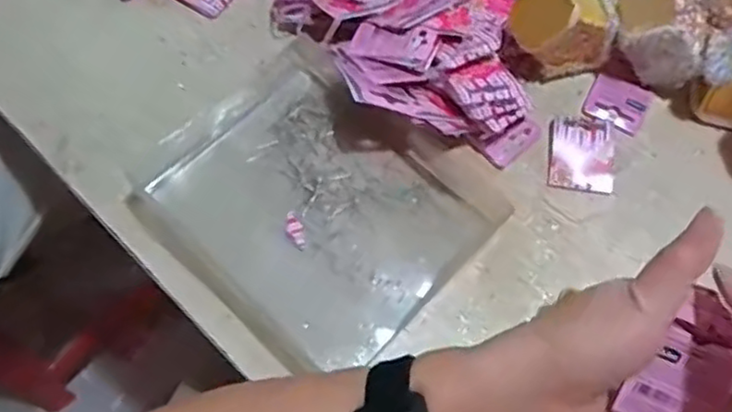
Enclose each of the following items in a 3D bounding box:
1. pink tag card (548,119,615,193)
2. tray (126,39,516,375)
[{"bbox_3d":[0.162,-0.039,0.509,0.046,0.008,0.055,8,67,4],"label":"pink tag card"},{"bbox_3d":[-0.033,-0.005,0.500,0.218,0.020,0.197,41,73,16],"label":"tray"}]

